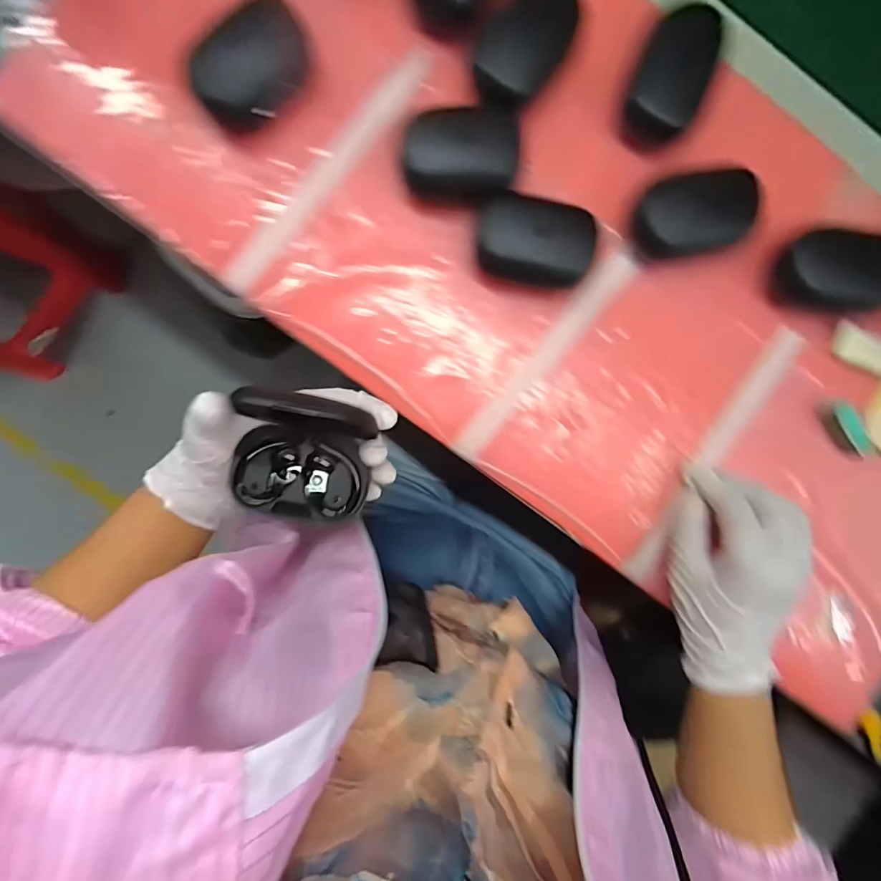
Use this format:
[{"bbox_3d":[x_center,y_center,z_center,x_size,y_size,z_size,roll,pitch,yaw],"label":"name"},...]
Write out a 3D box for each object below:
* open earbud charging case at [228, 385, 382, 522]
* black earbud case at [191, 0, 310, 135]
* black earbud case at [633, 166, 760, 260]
[{"bbox_3d":[-0.088,0.011,0.277,0.082,0.048,0.077,11,95,-1],"label":"open earbud charging case"},{"bbox_3d":[-0.123,-0.247,0.293,0.078,0.023,0.045,-43,94,4],"label":"black earbud case"},{"bbox_3d":[0.173,-0.155,0.307,0.079,0.025,0.050,-11,95,1],"label":"black earbud case"}]

